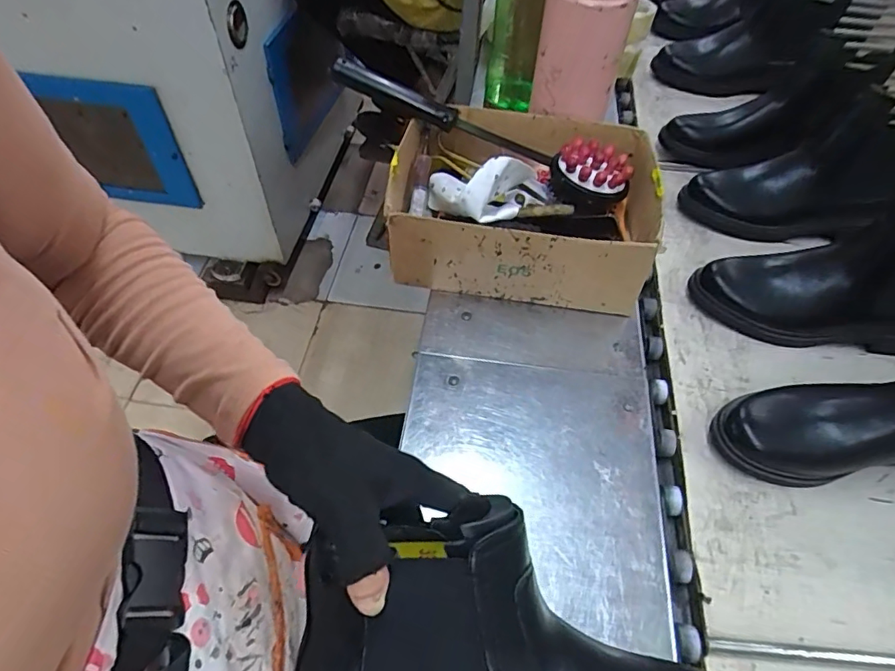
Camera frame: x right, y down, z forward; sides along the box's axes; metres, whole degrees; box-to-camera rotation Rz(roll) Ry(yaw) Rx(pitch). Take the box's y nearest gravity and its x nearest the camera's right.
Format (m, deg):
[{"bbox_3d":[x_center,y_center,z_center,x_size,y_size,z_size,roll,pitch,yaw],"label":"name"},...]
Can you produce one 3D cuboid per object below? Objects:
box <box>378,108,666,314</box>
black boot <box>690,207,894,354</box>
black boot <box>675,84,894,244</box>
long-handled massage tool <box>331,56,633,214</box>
[{"bbox_3d":[0.084,-0.149,0.602,0.271,0.110,0.219,11,54,7],"label":"box"},{"bbox_3d":[0.416,-0.067,0.554,0.262,0.155,0.086,5,54,3],"label":"black boot"},{"bbox_3d":[0.445,-0.204,0.659,0.256,0.156,0.102,6,54,3],"label":"black boot"},{"bbox_3d":[0.035,-0.233,0.596,0.347,0.054,0.064,23,55,0],"label":"long-handled massage tool"}]

